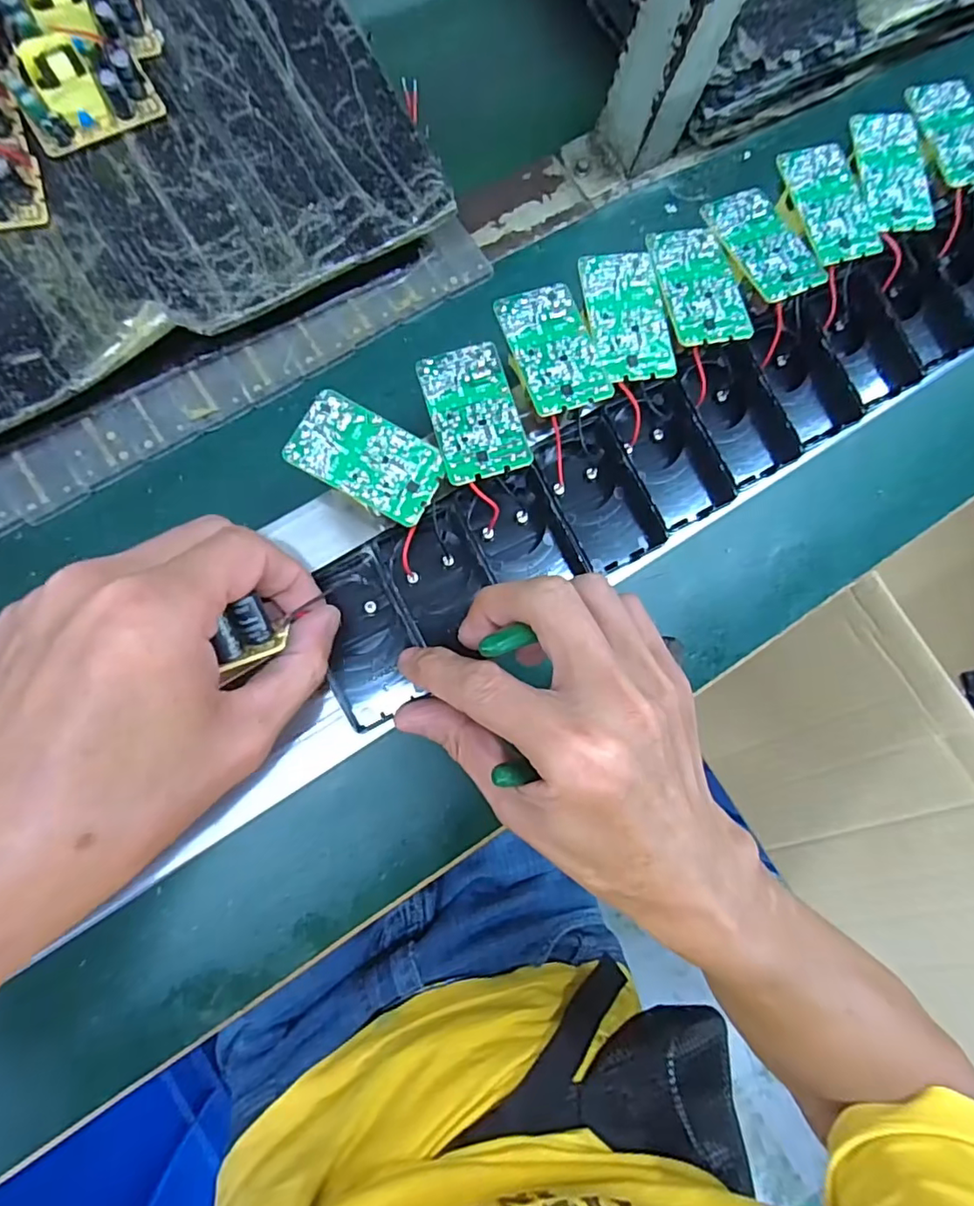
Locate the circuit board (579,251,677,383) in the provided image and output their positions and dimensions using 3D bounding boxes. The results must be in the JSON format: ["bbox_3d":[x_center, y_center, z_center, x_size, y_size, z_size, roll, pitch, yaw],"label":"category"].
[{"bbox_3d":[0.066,-0.135,0.268,0.037,0.004,0.063,-10,83,-8],"label":"circuit board"}]

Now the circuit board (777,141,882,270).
[{"bbox_3d":[0.175,-0.202,0.289,0.038,0.004,0.062,-17,84,-8],"label":"circuit board"}]

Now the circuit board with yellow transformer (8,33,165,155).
[{"bbox_3d":[-0.203,-0.258,0.287,0.062,0.022,0.035,-29,88,-9],"label":"circuit board with yellow transformer"}]

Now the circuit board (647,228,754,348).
[{"bbox_3d":[0.101,-0.152,0.272,0.037,0.010,0.062,-10,83,-8],"label":"circuit board"}]

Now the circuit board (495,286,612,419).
[{"bbox_3d":[0.030,-0.117,0.262,0.037,0.009,0.062,-17,84,-8],"label":"circuit board"}]

